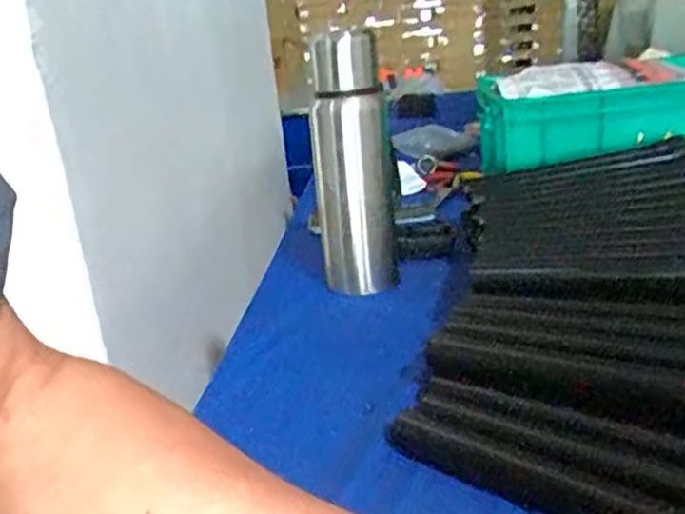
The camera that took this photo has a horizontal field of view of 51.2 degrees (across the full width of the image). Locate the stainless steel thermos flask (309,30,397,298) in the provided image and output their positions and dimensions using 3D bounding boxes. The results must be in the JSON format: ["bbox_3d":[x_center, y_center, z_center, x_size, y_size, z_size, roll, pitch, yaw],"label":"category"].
[{"bbox_3d":[0.009,-0.083,0.674,0.069,0.237,0.057,-6,17,0],"label":"stainless steel thermos flask"}]

